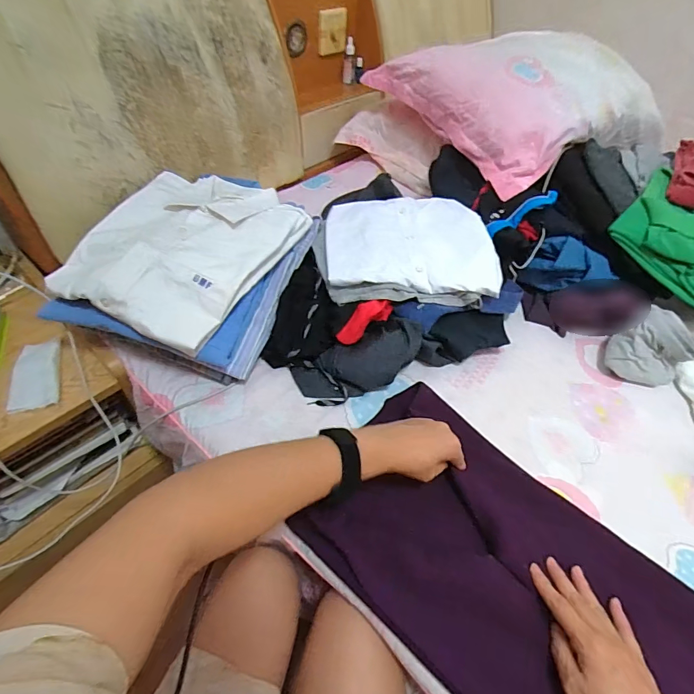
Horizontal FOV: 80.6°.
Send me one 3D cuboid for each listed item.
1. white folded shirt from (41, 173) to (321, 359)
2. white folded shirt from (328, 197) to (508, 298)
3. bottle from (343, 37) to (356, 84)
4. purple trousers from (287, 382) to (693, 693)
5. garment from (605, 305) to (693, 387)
[{"bbox_3d":[-0.246,-0.166,0.616,0.264,0.058,0.330,21,51,13],"label":"white folded shirt"},{"bbox_3d":[0.102,-0.179,0.685,0.265,0.042,0.234,1,49,-4],"label":"white folded shirt"},{"bbox_3d":[0.007,-0.754,1.082,0.028,0.096,0.028,14,49,7],"label":"bottle"},{"bbox_3d":[0.257,0.294,0.414,0.608,0.052,0.277,32,54,20],"label":"purple trousers"},{"bbox_3d":[0.468,0.005,0.630,0.081,0.097,0.097,-31,58,-27],"label":"garment"}]

